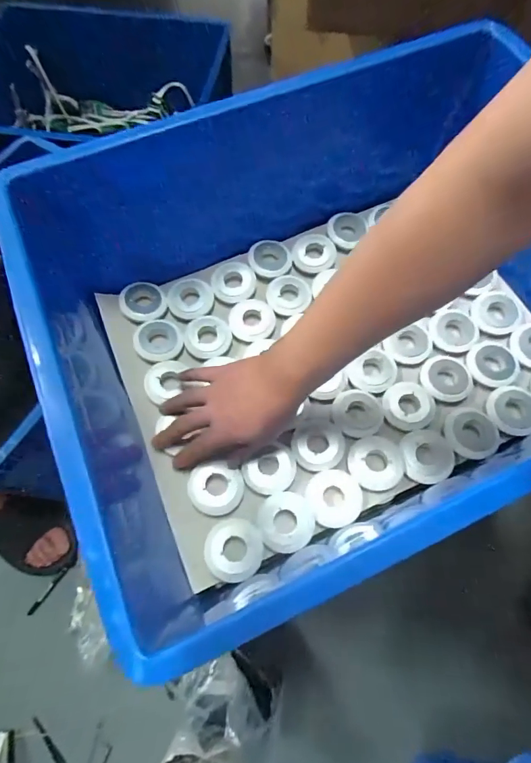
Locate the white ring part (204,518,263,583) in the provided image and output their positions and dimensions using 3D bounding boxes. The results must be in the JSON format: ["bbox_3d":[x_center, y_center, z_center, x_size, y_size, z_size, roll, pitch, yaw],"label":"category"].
[{"bbox_3d":[-0.031,0.165,0.401,0.054,0.015,0.055,-3,68,0],"label":"white ring part"}]

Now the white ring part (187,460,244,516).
[{"bbox_3d":[-0.051,0.111,0.424,0.055,0.013,0.051,0,68,1],"label":"white ring part"}]

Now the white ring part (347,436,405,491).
[{"bbox_3d":[0.118,0.086,0.435,0.057,0.008,0.057,0,68,1],"label":"white ring part"}]

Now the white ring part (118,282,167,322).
[{"bbox_3d":[-0.152,-0.100,0.504,0.053,0.012,0.054,0,68,1],"label":"white ring part"}]

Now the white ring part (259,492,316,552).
[{"bbox_3d":[0.020,0.143,0.416,0.054,0.007,0.057,-23,70,-8],"label":"white ring part"}]

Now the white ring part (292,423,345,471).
[{"bbox_3d":[0.058,0.071,0.451,0.055,0.012,0.053,0,68,1],"label":"white ring part"}]

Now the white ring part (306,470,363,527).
[{"bbox_3d":[0.071,0.120,0.422,0.056,0.008,0.056,0,68,1],"label":"white ring part"}]

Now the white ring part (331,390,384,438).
[{"bbox_3d":[0.105,0.036,0.464,0.055,0.009,0.056,0,68,1],"label":"white ring part"}]

